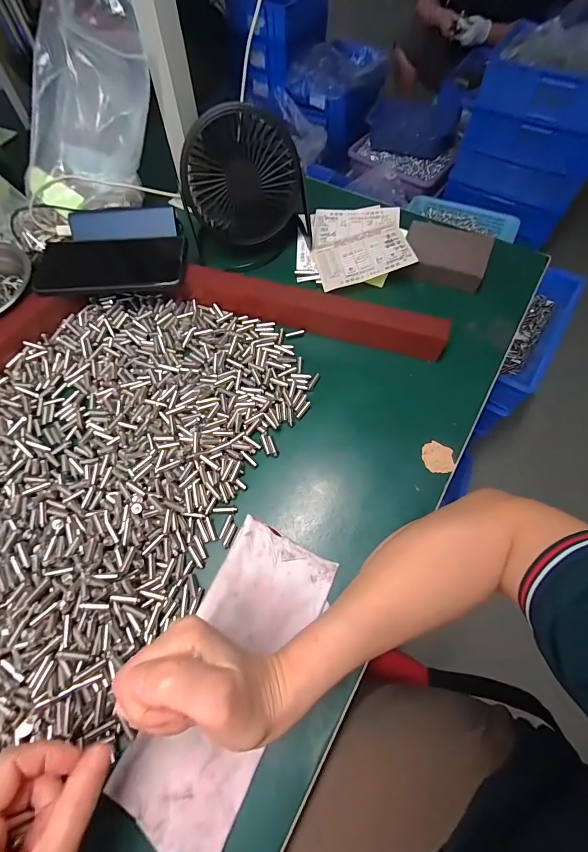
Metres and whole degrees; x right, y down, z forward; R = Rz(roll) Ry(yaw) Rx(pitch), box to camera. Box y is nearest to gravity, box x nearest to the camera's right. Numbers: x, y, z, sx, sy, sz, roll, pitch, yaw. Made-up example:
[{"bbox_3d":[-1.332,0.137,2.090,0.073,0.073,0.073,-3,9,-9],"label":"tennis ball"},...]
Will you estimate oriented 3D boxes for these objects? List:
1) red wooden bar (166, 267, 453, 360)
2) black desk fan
[{"bbox_3d":[0.011,-0.128,0.400,0.300,0.038,0.034,19,59,13],"label":"red wooden bar"},{"bbox_3d":[-0.056,-0.270,0.423,0.144,0.145,0.068,-15,64,-6],"label":"black desk fan"}]

